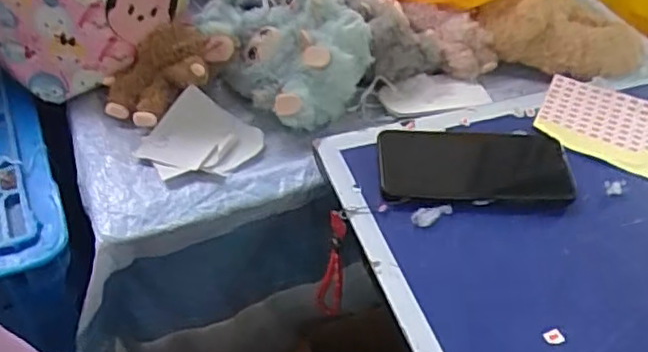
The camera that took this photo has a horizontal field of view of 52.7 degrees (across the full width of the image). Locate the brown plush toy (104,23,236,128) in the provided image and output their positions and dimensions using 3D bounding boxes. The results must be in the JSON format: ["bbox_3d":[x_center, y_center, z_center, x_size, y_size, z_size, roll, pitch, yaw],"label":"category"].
[{"bbox_3d":[-0.152,-0.104,0.645,0.133,0.046,0.084,-29,54,-26],"label":"brown plush toy"}]

